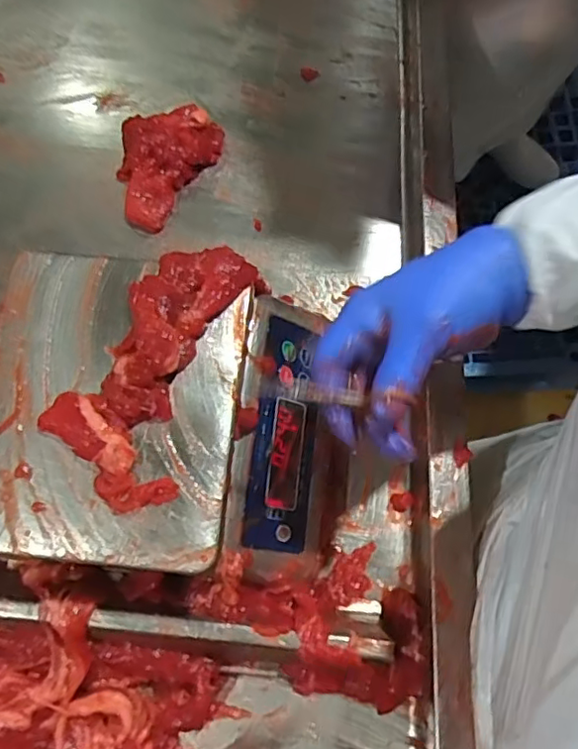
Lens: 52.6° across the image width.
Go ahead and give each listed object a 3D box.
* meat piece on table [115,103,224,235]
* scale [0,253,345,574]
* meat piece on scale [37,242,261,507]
[{"bbox_3d":[-0.128,-0.214,0.605,0.103,0.040,0.126,4,72,2],"label":"meat piece on table"},{"bbox_3d":[-0.092,0.038,0.473,0.261,0.119,0.218,4,72,2],"label":"scale"},{"bbox_3d":[-0.093,-0.012,0.418,0.099,0.028,0.200,25,73,10],"label":"meat piece on scale"}]

